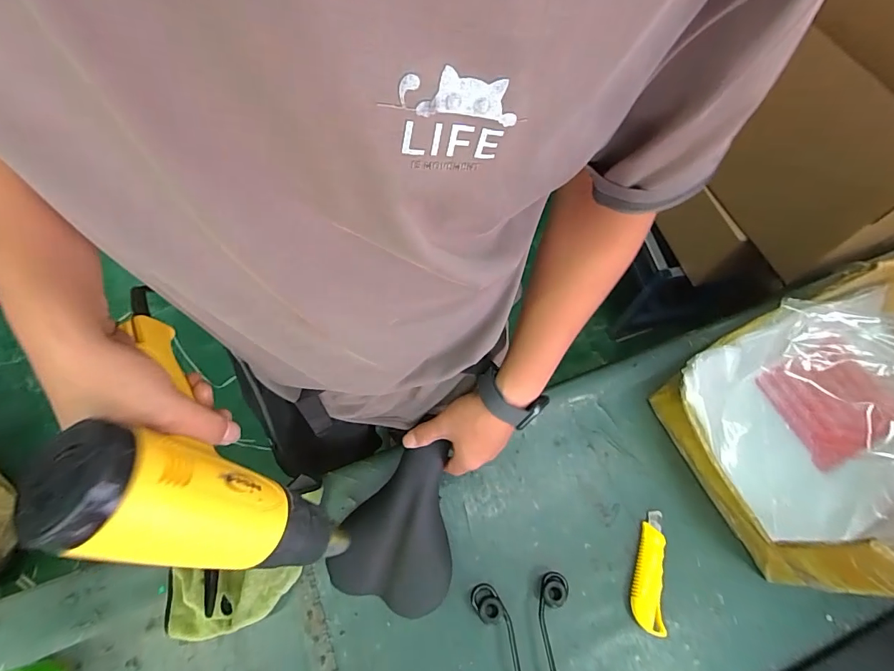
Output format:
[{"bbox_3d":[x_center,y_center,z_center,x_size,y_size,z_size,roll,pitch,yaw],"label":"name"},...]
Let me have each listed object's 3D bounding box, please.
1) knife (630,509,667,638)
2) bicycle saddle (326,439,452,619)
[{"bbox_3d":[0.276,0.317,0.602,0.038,0.017,0.150,13,65,4],"label":"knife"},{"bbox_3d":[-0.053,0.234,0.571,0.150,0.070,0.218,16,96,5],"label":"bicycle saddle"}]

